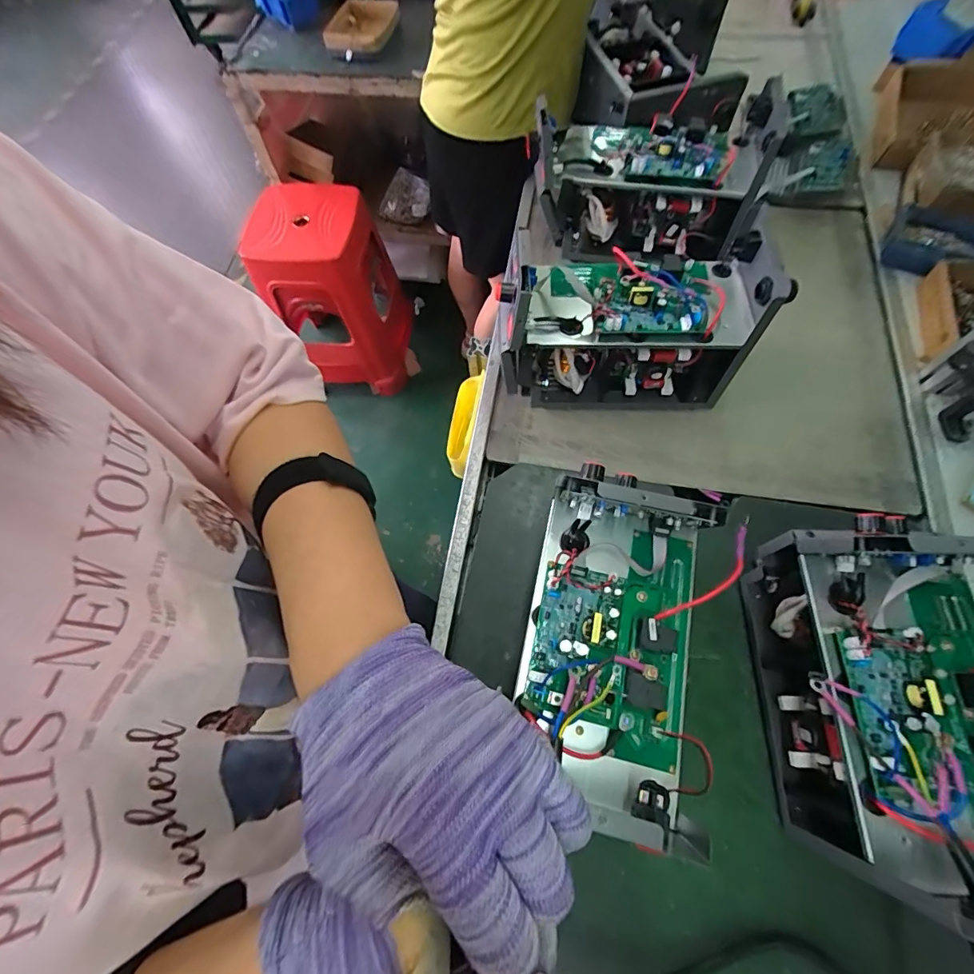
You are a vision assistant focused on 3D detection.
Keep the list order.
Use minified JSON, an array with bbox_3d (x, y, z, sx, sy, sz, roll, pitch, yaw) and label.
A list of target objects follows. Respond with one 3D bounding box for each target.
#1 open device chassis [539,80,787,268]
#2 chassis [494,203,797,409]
[{"bbox_3d":[0.249,-0.487,0.745,0.332,0.190,0.165,4,67,5],"label":"open device chassis"},{"bbox_3d":[0.188,-0.221,0.646,0.325,0.199,0.148,-1,67,3],"label":"chassis"}]

